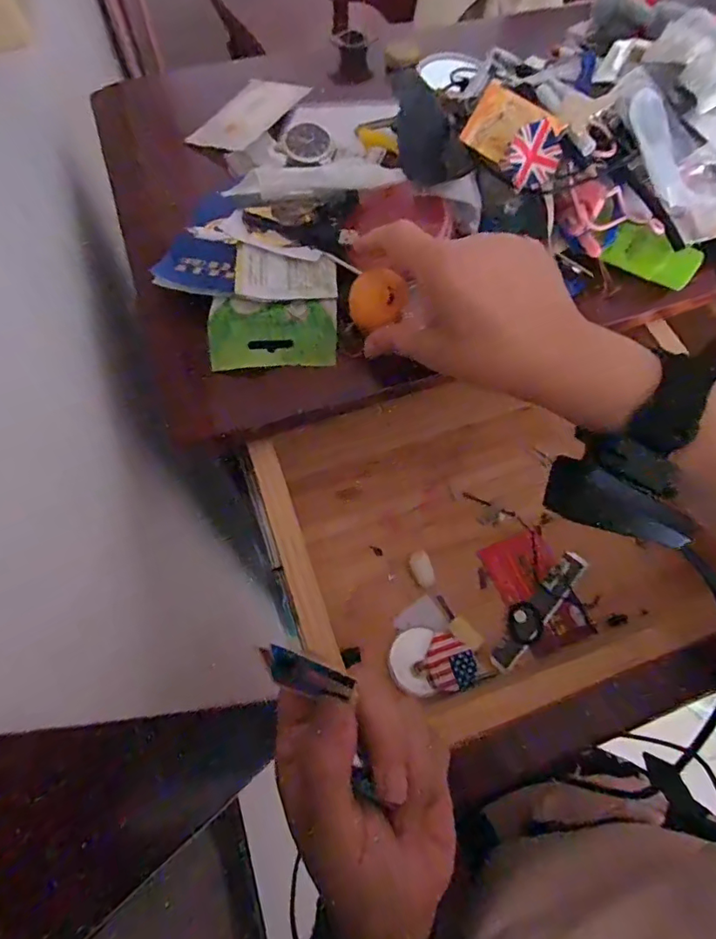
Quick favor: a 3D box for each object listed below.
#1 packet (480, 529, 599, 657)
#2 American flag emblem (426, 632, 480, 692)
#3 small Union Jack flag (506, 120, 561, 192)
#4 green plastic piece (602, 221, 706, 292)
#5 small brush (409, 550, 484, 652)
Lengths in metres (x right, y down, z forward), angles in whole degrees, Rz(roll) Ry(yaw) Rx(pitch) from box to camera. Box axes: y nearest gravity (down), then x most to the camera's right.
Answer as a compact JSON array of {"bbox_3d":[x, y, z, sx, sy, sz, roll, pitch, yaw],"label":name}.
[{"bbox_3d":[0.138,0.094,0.379,0.054,0.004,0.088,-20,68,-10],"label":"packet"},{"bbox_3d":[0.066,0.136,0.346,0.036,0.005,0.038,1,66,-1],"label":"American flag emblem"},{"bbox_3d":[0.112,-0.199,0.309,0.032,0.007,0.034,0,105,-2],"label":"small Union Jack flag"},{"bbox_3d":[0.211,-0.151,0.348,0.061,0.030,0.006,27,47,1],"label":"green plastic piece"},{"bbox_3d":[0.065,0.099,0.370,0.017,0.005,0.082,-28,70,-13],"label":"small brush"}]

